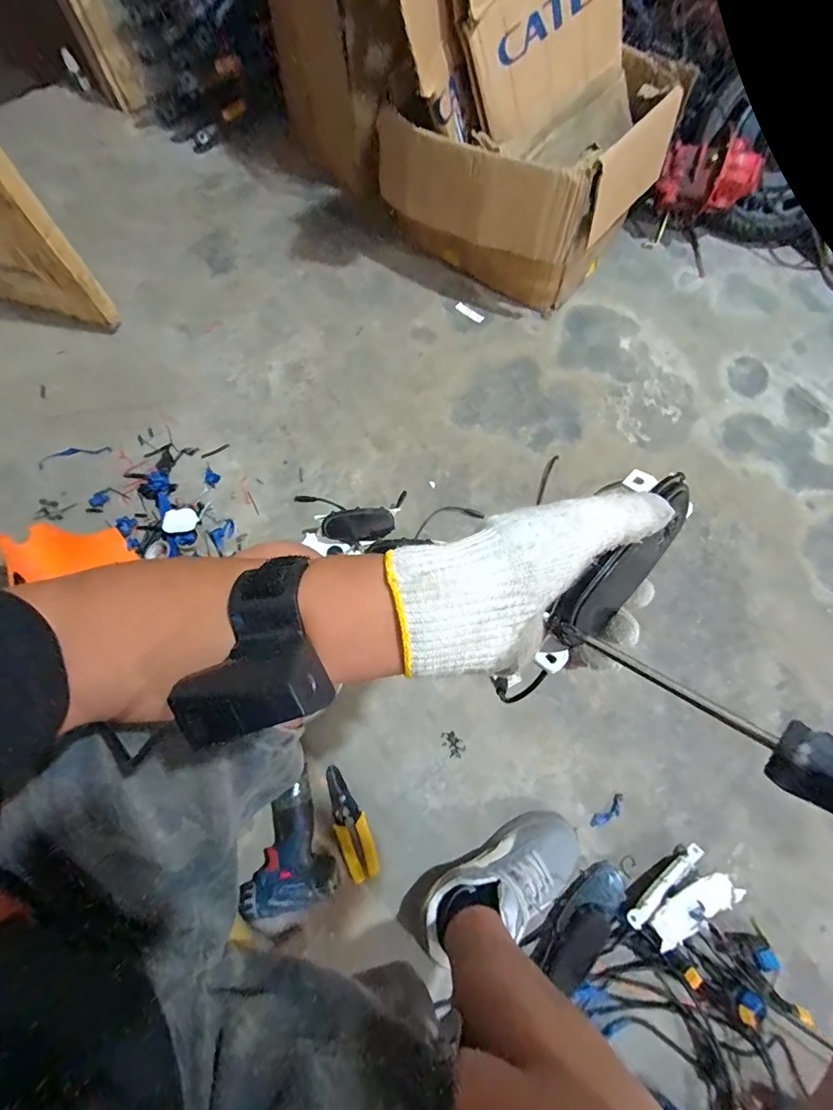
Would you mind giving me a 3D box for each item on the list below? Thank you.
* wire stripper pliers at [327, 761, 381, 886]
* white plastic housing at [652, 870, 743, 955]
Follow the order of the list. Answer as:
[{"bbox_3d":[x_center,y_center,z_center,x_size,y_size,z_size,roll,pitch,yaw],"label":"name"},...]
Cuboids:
[{"bbox_3d":[-0.105,0.417,0.710,0.048,0.027,0.162,-22,74,-8],"label":"wire stripper pliers"},{"bbox_3d":[0.397,0.506,0.648,0.135,0.022,0.050,-32,76,-11],"label":"white plastic housing"}]

